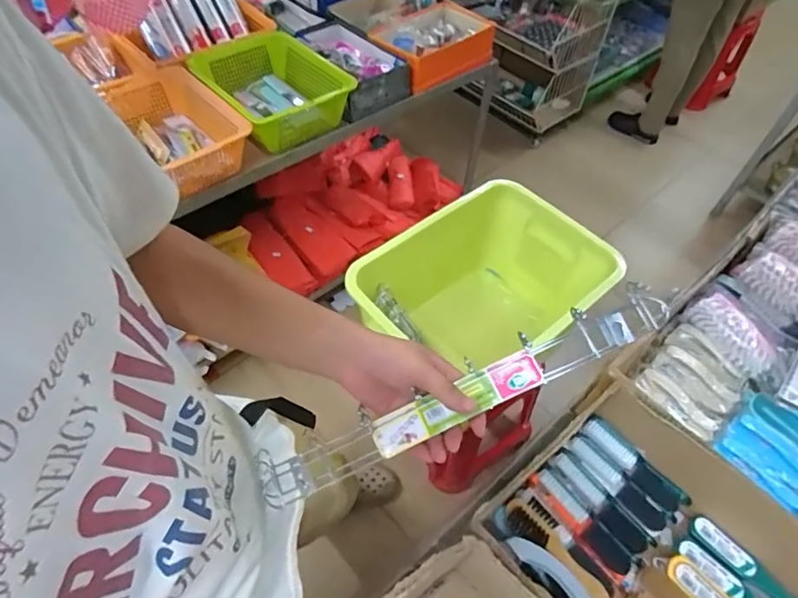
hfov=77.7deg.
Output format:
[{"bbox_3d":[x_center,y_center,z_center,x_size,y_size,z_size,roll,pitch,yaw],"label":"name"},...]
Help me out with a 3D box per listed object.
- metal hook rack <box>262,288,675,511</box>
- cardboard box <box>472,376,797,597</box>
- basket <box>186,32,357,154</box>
[{"bbox_3d":[0.055,0.094,0.480,0.419,0.031,0.044,-26,56,4],"label":"metal hook rack"},{"bbox_3d":[0.349,0.370,0.590,0.305,0.144,0.470,-36,62,-26],"label":"cardboard box"},{"bbox_3d":[-0.345,-0.552,1.287,0.294,0.107,0.417,-35,62,-25],"label":"basket"}]

